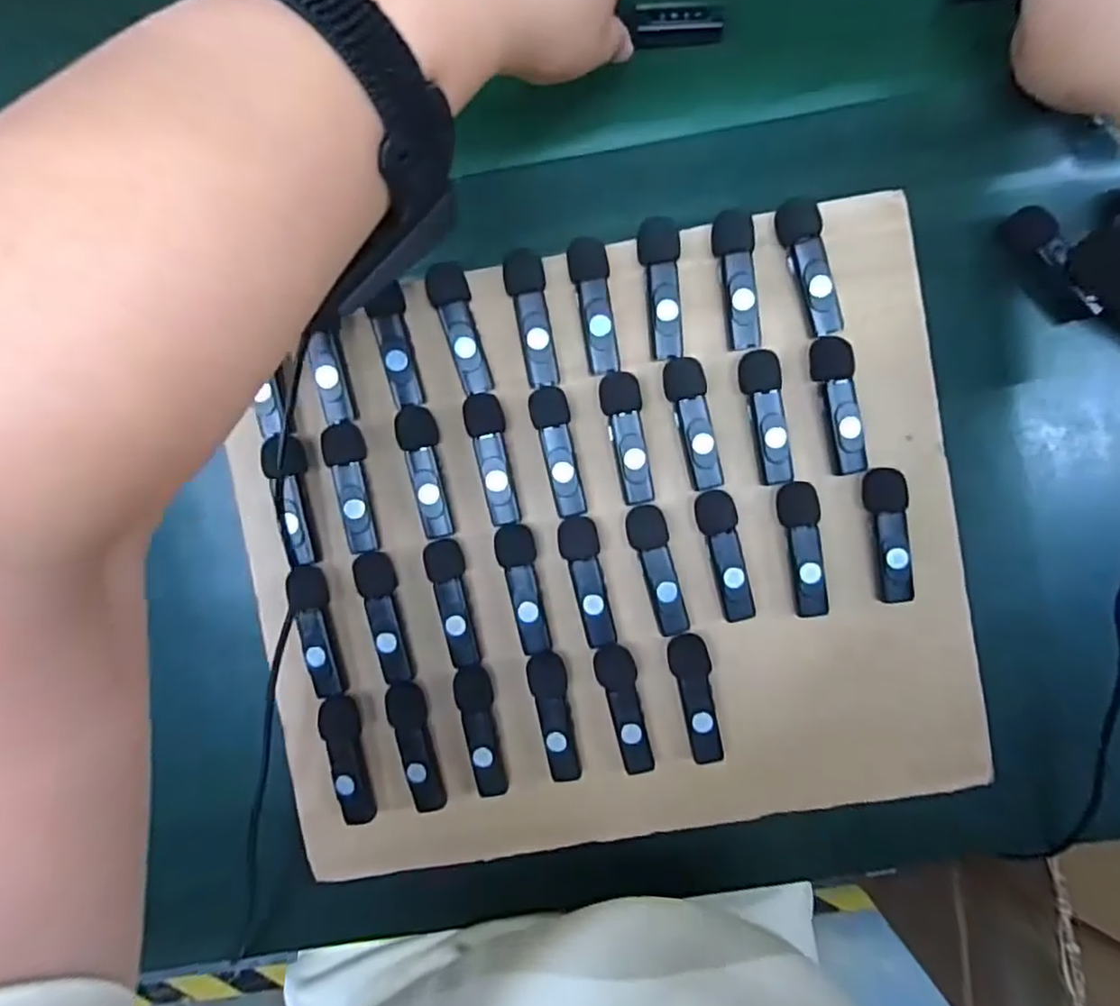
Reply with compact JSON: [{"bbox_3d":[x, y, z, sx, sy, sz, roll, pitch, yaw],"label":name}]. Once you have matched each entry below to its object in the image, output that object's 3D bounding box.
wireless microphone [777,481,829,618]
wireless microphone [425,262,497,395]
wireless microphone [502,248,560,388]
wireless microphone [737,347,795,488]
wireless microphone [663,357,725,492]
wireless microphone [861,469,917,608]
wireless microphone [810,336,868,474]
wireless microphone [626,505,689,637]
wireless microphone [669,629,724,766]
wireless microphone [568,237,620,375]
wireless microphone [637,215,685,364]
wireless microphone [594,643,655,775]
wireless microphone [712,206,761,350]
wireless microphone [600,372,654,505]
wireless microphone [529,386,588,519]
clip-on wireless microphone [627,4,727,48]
[{"bbox_3d":[0.119,0.023,0.313,0.018,0.018,0.065,-8,88,3],"label":"wireless microphone"},{"bbox_3d":[-0.047,-0.086,0.316,0.019,0.018,0.063,-20,87,3],"label":"wireless microphone"},{"bbox_3d":[-0.013,-0.090,0.313,0.018,0.015,0.066,-10,88,3],"label":"wireless microphone"},{"bbox_3d":[0.100,-0.041,0.309,0.019,0.012,0.063,-9,88,3],"label":"wireless microphone"},{"bbox_3d":[0.065,-0.038,0.311,0.020,0.013,0.063,-10,88,3],"label":"wireless microphone"},{"bbox_3d":[0.159,0.016,0.310,0.018,0.015,0.064,-8,88,3],"label":"wireless microphone"},{"bbox_3d":[0.134,-0.046,0.311,0.019,0.019,0.065,-9,88,3],"label":"wireless microphone"},{"bbox_3d":[0.048,0.033,0.318,0.020,0.015,0.064,-12,88,3],"label":"wireless microphone"},{"bbox_3d":[0.068,0.097,0.319,0.020,0.011,0.063,-9,88,3],"label":"wireless microphone"},{"bbox_3d":[0.017,-0.095,0.312,0.019,0.014,0.063,-6,88,4],"label":"wireless microphone"},{"bbox_3d":[0.049,-0.103,0.310,0.020,0.013,0.066,-1,88,4],"label":"wireless microphone"},{"bbox_3d":[0.033,0.102,0.321,0.019,0.011,0.064,-14,88,3],"label":"wireless microphone"},{"bbox_3d":[0.085,-0.107,0.308,0.019,0.014,0.063,-5,88,4],"label":"wireless microphone"},{"bbox_3d":[0.033,-0.031,0.314,0.020,0.013,0.064,-7,88,3],"label":"wireless microphone"},{"bbox_3d":[-0.001,-0.025,0.315,0.018,0.013,0.063,-9,88,3],"label":"wireless microphone"},{"bbox_3d":[0.061,-0.250,0.336,0.049,0.010,0.020,-5,88,-4],"label":"clip-on wireless microphone"}]

